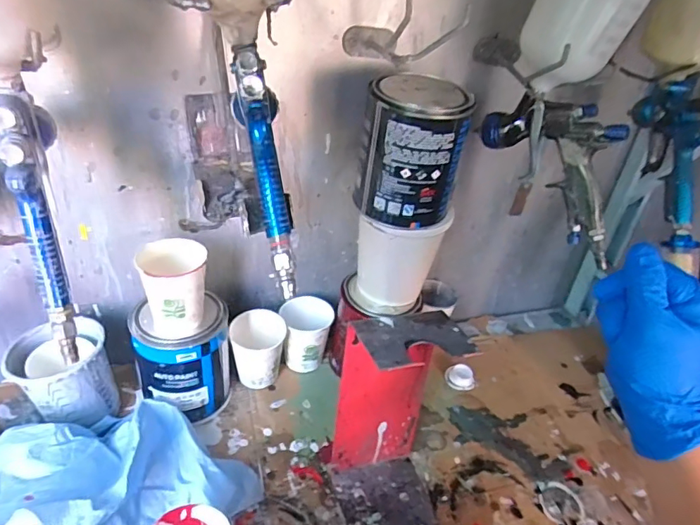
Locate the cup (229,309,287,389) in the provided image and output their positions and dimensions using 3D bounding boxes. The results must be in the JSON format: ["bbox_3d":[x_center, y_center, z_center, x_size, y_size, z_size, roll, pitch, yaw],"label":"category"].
[{"bbox_3d":[-0.120,0.113,0.665,0.069,0.089,0.062,0,35,-11],"label":"cup"}]

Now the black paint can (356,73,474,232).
[{"bbox_3d":[0.063,-0.115,0.535,0.104,0.132,0.087,11,35,6],"label":"black paint can"}]

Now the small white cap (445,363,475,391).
[{"bbox_3d":[0.158,0.162,0.721,0.042,0.022,0.033,17,36,14],"label":"small white cap"}]

